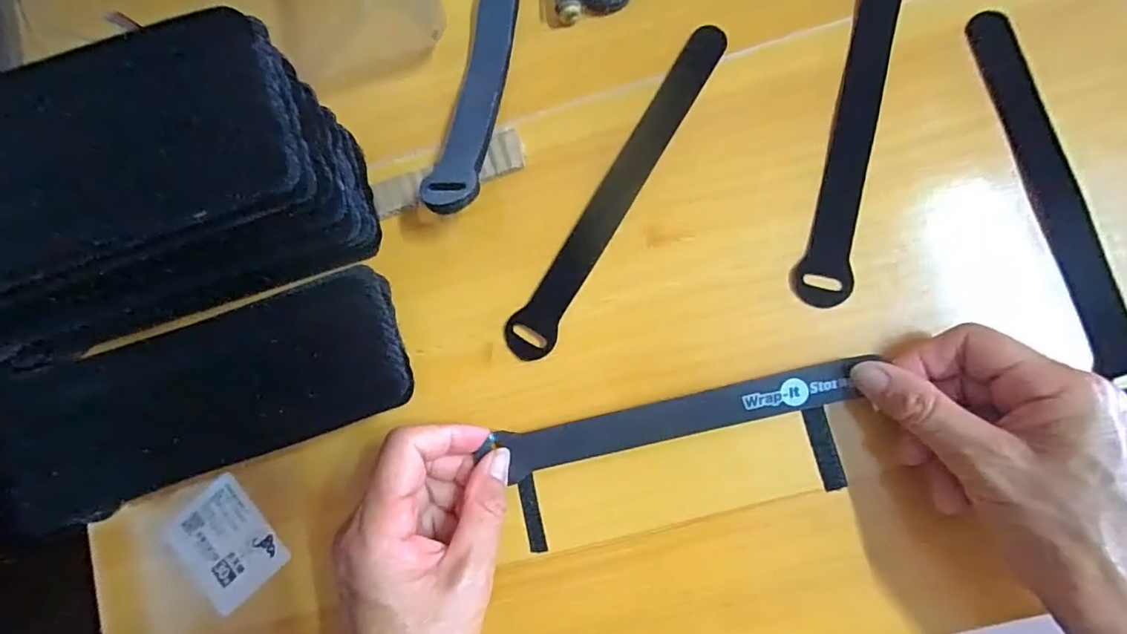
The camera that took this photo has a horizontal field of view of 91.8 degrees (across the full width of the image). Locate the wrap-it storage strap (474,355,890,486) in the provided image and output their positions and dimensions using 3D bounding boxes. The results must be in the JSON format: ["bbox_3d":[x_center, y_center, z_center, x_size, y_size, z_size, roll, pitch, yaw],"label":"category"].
[{"bbox_3d":[0.052,0.050,0.265,0.177,0.010,0.020,-14,82,5],"label":"wrap-it storage strap"}]

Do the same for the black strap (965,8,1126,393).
[{"bbox_3d":[0.238,-0.057,0.264,0.021,0.009,0.198,-18,80,17],"label":"black strap"}]

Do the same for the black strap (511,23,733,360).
[{"bbox_3d":[0.029,-0.066,0.288,0.024,0.005,0.197,31,86,13],"label":"black strap"}]

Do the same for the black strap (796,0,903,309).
[{"bbox_3d":[0.150,-0.103,0.279,0.023,0.004,0.197,13,85,7],"label":"black strap"}]

